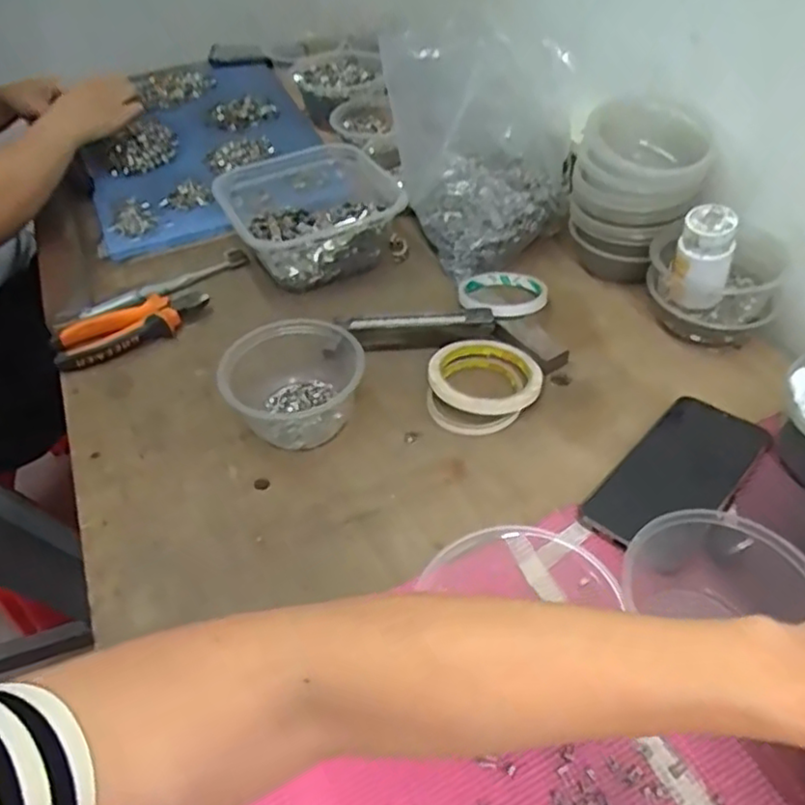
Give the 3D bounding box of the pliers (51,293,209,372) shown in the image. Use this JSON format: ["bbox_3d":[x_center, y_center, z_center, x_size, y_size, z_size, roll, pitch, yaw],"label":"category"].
[{"bbox_3d":[-0.266,-0.078,0.655,0.147,0.023,0.054,-22,49,-17],"label":"pliers"}]

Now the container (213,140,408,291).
[{"bbox_3d":[-0.101,-0.205,0.733,0.163,0.073,0.188,-24,50,-19],"label":"container"}]

